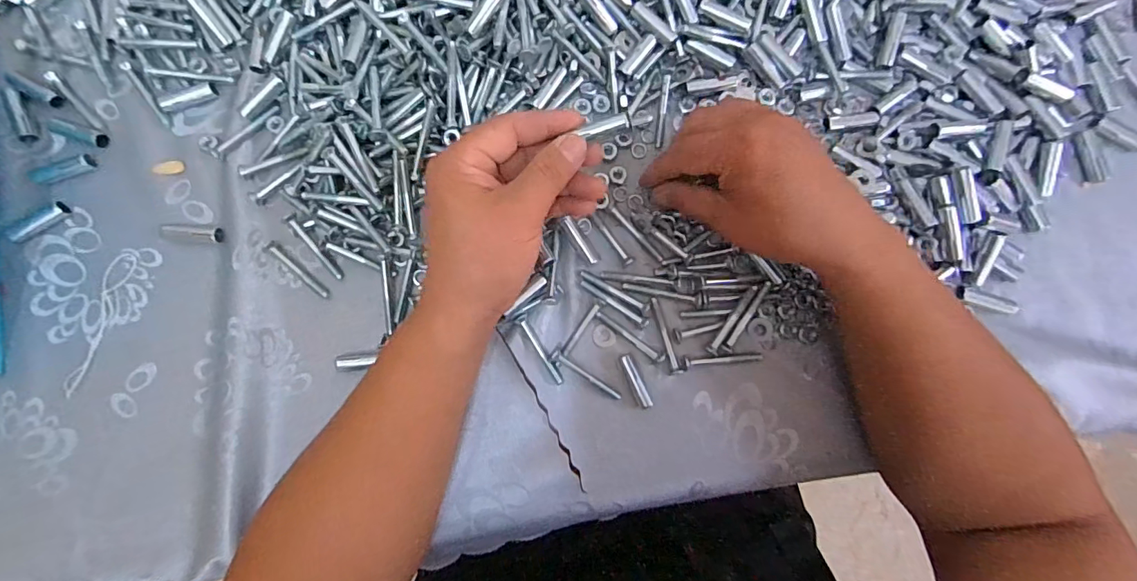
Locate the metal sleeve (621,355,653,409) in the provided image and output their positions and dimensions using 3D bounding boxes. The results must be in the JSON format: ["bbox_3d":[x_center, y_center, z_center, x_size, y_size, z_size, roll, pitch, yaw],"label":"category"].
[{"bbox_3d":[0.047,0.064,0.345,0.008,0.010,0.039,-24,84,-3],"label":"metal sleeve"}]

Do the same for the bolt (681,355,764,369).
[{"bbox_3d":[0.108,0.049,0.347,0.056,0.008,0.007,-5,84,-1],"label":"bolt"}]

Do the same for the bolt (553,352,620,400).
[{"bbox_3d":[0.012,0.059,0.344,0.056,0.008,0.007,33,85,3],"label":"bolt"}]

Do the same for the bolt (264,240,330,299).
[{"bbox_3d":[-0.191,-0.015,0.349,0.056,0.004,0.009,39,85,4],"label":"bolt"}]

